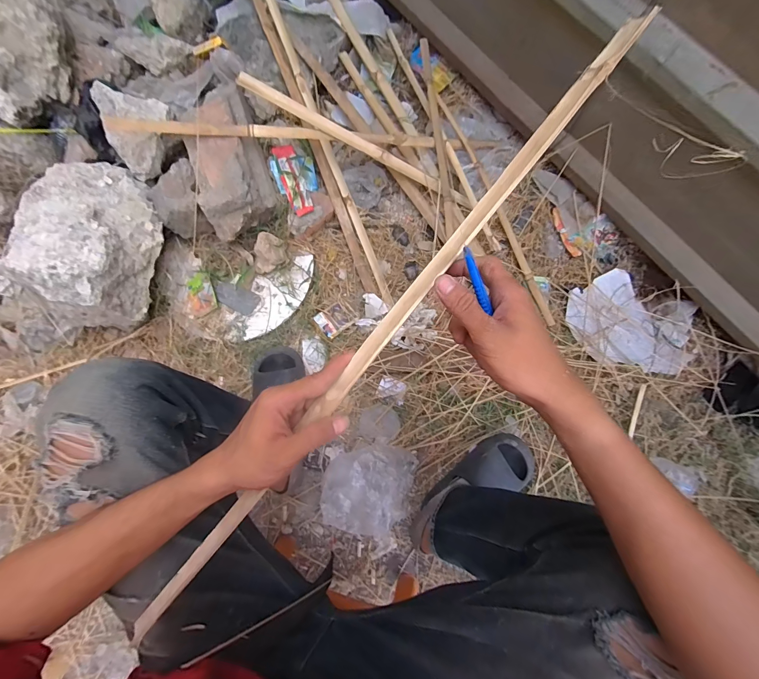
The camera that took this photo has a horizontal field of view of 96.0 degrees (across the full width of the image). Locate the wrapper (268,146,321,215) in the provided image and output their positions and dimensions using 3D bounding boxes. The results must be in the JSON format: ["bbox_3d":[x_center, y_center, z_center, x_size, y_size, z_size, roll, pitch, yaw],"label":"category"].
[{"bbox_3d":[-0.215,-0.406,0.879,0.107,0.025,0.202,-14,79,-2],"label":"wrapper"}]

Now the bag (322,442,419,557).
[{"bbox_3d":[-0.025,0.334,0.727,0.188,0.102,0.227,12,79,3],"label":"bag"}]

